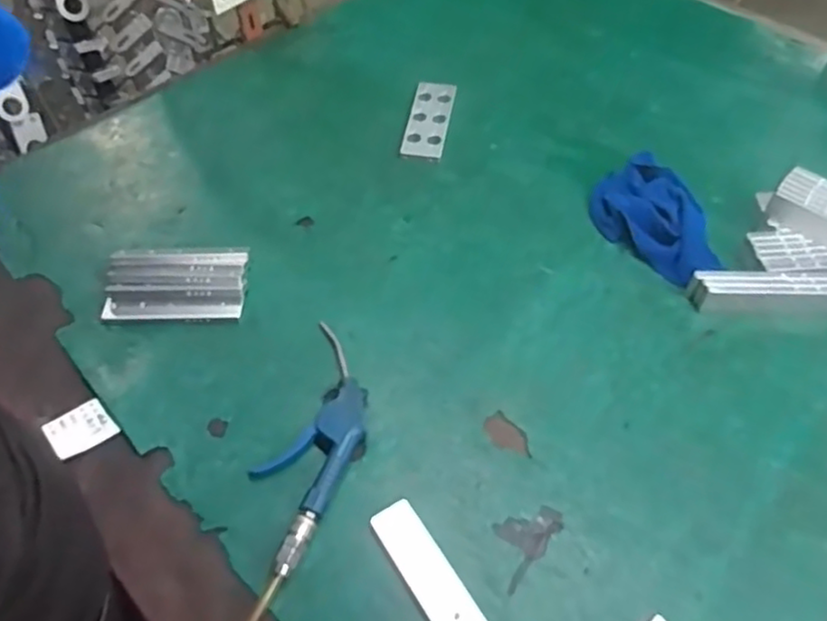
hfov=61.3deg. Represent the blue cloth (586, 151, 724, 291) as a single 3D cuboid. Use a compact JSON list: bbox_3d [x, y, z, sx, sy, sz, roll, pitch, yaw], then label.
[{"bbox_3d":[0.300,-0.119,0.879,0.127,0.033,0.210,-20,54,-12],"label":"blue cloth"}]

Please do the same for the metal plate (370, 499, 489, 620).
[{"bbox_3d":[0.019,0.240,0.612,0.044,0.011,0.158,-28,56,-18],"label":"metal plate"}]

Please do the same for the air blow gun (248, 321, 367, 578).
[{"bbox_3d":[-0.102,0.127,0.698,0.089,0.021,0.260,16,55,14],"label":"air blow gun"}]

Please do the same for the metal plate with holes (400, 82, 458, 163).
[{"bbox_3d":[0.024,-0.280,1.022,0.061,0.013,0.164,8,53,8],"label":"metal plate with holes"}]

